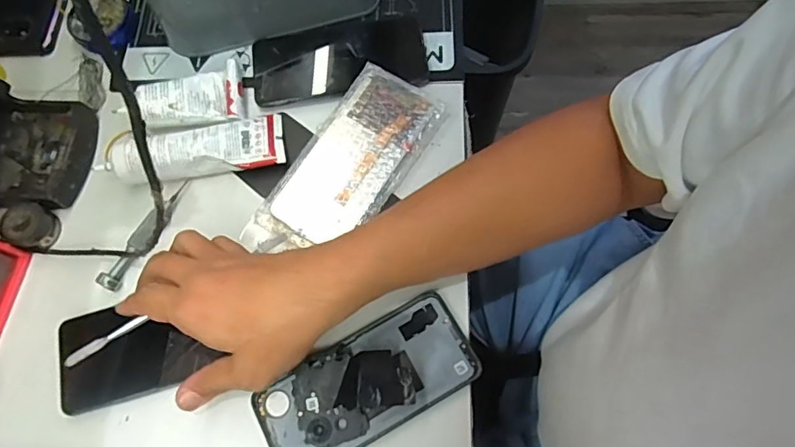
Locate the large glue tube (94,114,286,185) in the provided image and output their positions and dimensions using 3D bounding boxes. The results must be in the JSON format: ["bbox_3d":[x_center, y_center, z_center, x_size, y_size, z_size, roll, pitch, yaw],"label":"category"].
[{"bbox_3d":[-0.175,-0.066,0.451,0.150,0.033,0.051,-9,69,-1],"label":"large glue tube"}]

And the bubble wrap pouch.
[{"bbox_3d":[-0.042,-0.048,0.444,0.085,0.019,0.186,34,74,14],"label":"bubble wrap pouch"}]

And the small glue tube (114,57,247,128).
[{"bbox_3d":[-0.190,-0.113,0.471,0.100,0.031,0.051,-9,69,-1],"label":"small glue tube"}]

